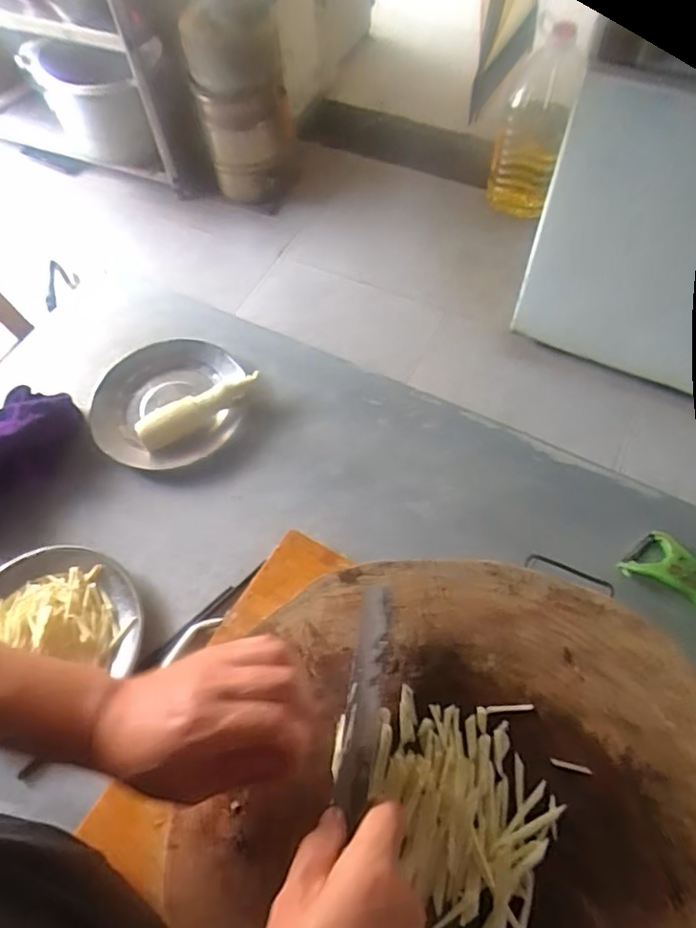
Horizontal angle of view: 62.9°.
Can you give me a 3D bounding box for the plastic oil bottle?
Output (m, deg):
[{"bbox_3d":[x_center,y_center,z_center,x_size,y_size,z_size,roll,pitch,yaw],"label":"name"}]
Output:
[{"bbox_3d":[0.497,-0.898,1.529,0.173,0.428,0.184,16,63,11],"label":"plastic oil bottle"}]

